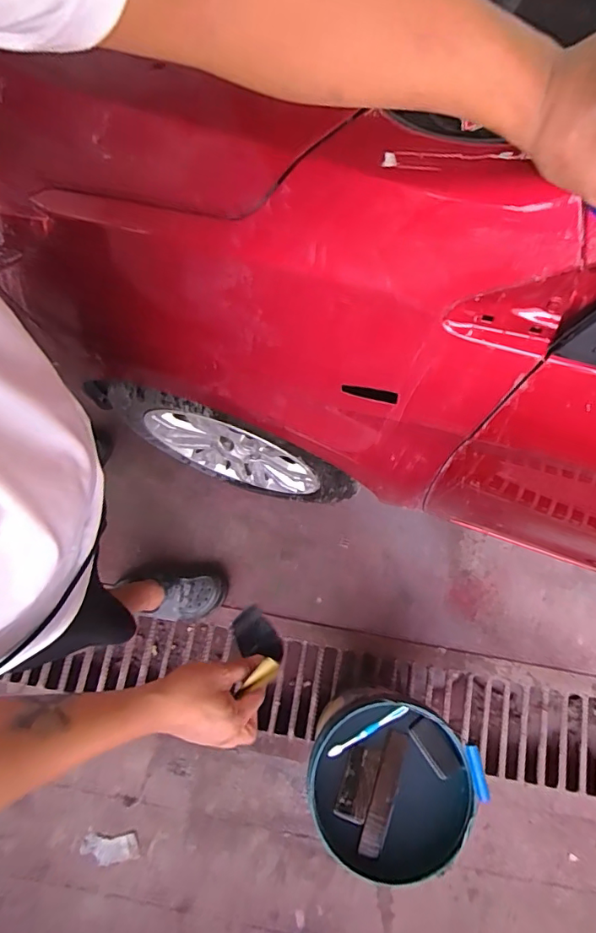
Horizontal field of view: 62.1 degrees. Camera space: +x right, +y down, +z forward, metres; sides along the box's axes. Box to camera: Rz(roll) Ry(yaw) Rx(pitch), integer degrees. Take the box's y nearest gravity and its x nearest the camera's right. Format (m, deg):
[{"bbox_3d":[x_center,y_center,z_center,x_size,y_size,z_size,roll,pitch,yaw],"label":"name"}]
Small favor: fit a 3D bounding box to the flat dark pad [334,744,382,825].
[{"bbox_3d":[0.117,0.610,0.958,0.060,0.023,0.129,21,74,6],"label":"flat dark pad"}]

